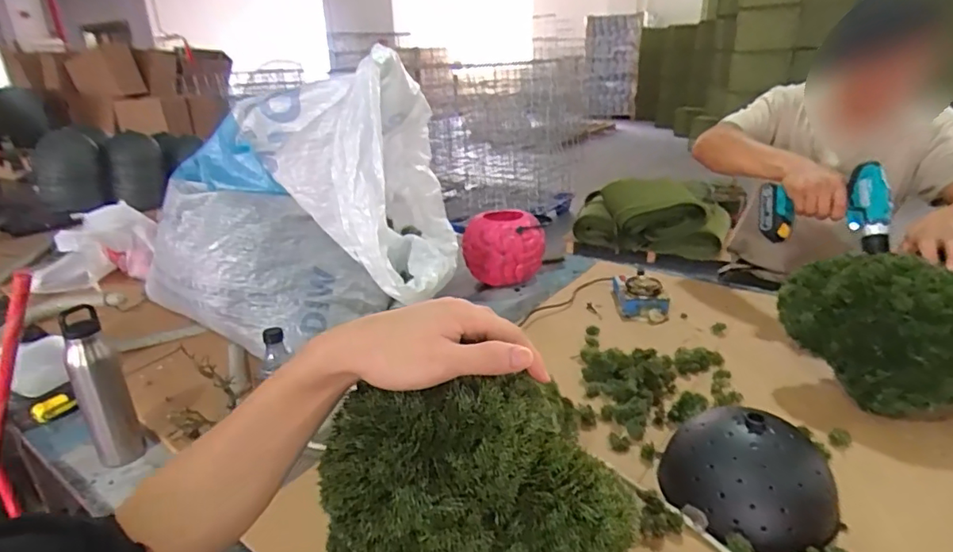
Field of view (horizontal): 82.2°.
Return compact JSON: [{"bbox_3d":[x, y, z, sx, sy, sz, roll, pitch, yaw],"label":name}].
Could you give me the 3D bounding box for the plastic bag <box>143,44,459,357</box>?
[{"bbox_3d":[-0.341,-0.151,1.061,0.569,0.399,0.474,-5,22,-4],"label":"plastic bag"}]

